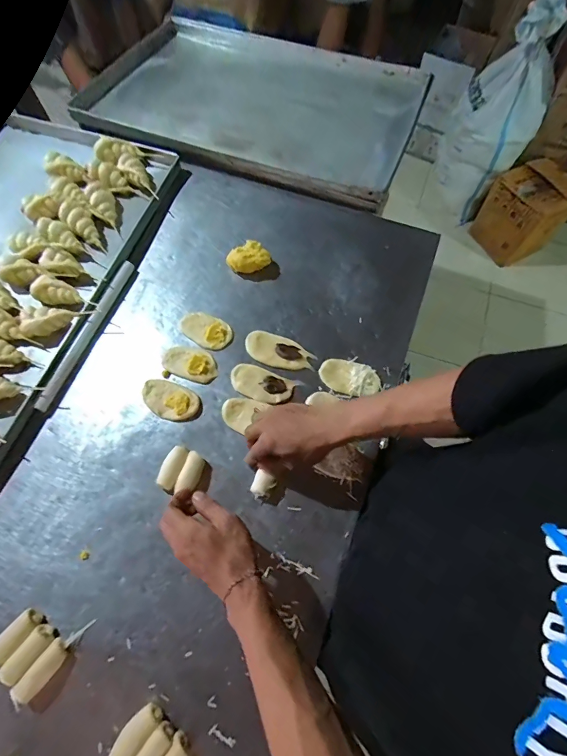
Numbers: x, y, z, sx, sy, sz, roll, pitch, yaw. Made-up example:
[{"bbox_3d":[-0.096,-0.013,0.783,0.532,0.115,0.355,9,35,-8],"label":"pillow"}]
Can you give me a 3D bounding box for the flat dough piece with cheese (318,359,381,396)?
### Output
[{"bbox_3d":[0.105,-0.001,0.596,0.095,0.015,0.051,17,69,7],"label":"flat dough piece with cheese"}]

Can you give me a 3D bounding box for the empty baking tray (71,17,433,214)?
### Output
[{"bbox_3d":[-0.072,-0.650,0.846,0.735,0.047,0.476,20,69,9],"label":"empty baking tray"}]

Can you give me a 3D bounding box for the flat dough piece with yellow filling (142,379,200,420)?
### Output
[{"bbox_3d":[-0.177,0.034,0.584,0.093,0.014,0.054,24,70,10],"label":"flat dough piece with yellow filling"}]

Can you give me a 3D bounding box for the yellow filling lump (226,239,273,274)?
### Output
[{"bbox_3d":[-0.064,-0.215,0.674,0.077,0.037,0.053,-13,68,-5],"label":"yellow filling lump"}]

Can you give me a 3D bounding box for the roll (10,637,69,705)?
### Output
[{"bbox_3d":[-0.284,0.344,0.439,0.027,0.027,0.064,32,58,13],"label":"roll"}]

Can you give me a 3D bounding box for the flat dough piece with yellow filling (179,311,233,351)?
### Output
[{"bbox_3d":[-0.130,-0.081,0.632,0.086,0.020,0.051,26,70,11],"label":"flat dough piece with yellow filling"}]

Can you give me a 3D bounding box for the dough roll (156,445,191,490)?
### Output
[{"bbox_3d":[-0.156,0.127,0.536,0.027,0.027,0.060,21,69,9],"label":"dough roll"}]

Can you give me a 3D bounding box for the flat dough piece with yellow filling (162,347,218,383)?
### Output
[{"bbox_3d":[-0.153,-0.025,0.607,0.093,0.011,0.050,18,69,8],"label":"flat dough piece with yellow filling"}]

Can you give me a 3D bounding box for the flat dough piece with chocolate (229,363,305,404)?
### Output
[{"bbox_3d":[-0.034,0.009,0.590,0.107,0.015,0.050,18,69,8],"label":"flat dough piece with chocolate"}]

